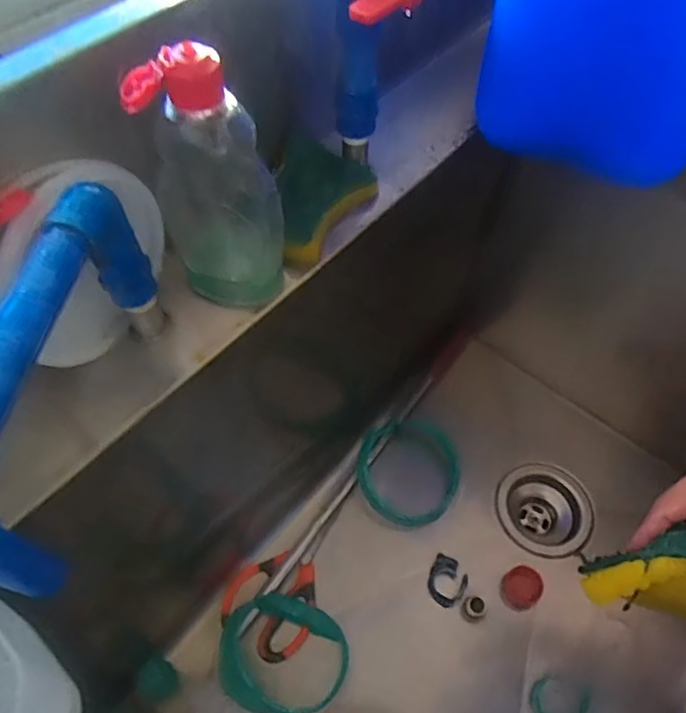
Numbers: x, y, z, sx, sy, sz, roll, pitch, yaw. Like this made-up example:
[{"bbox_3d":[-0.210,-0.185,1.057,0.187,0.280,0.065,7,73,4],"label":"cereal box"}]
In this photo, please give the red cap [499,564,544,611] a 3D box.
[{"bbox_3d":[0.196,0.257,0.644,0.040,0.035,0.040,1,57,-2],"label":"red cap"}]

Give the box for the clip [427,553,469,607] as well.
[{"bbox_3d":[0.118,0.251,0.654,0.041,0.011,0.052,25,60,13],"label":"clip"}]

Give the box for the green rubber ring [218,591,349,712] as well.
[{"bbox_3d":[-0.058,0.300,0.583,0.129,0.022,0.113,24,35,-4],"label":"green rubber ring"}]

